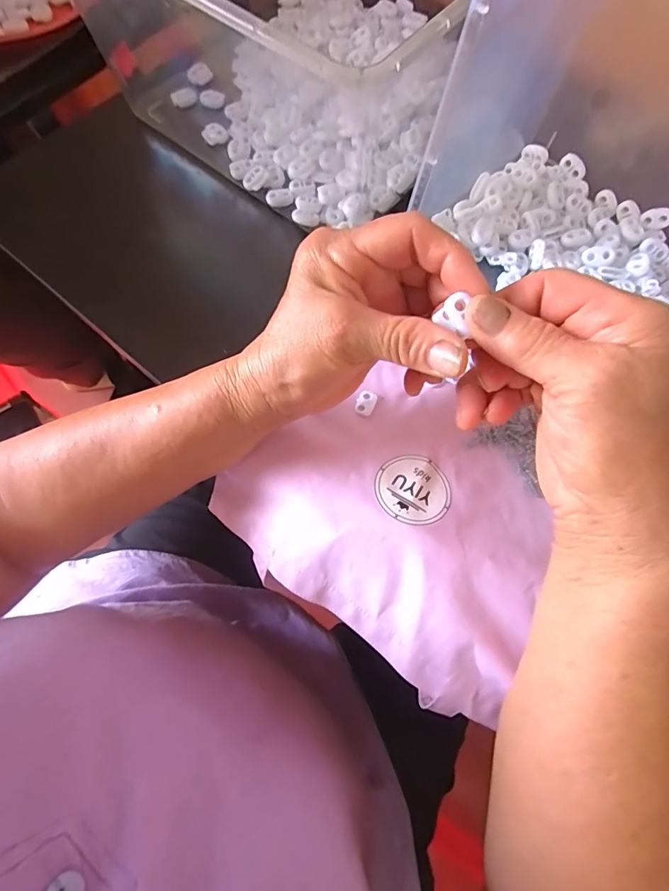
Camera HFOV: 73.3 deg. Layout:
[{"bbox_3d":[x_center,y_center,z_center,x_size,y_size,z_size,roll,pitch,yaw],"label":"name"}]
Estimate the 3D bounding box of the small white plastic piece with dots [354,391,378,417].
[{"bbox_3d":[0.022,-0.030,0.309,0.013,0.004,0.019,19,71,6],"label":"small white plastic piece with dots"}]

